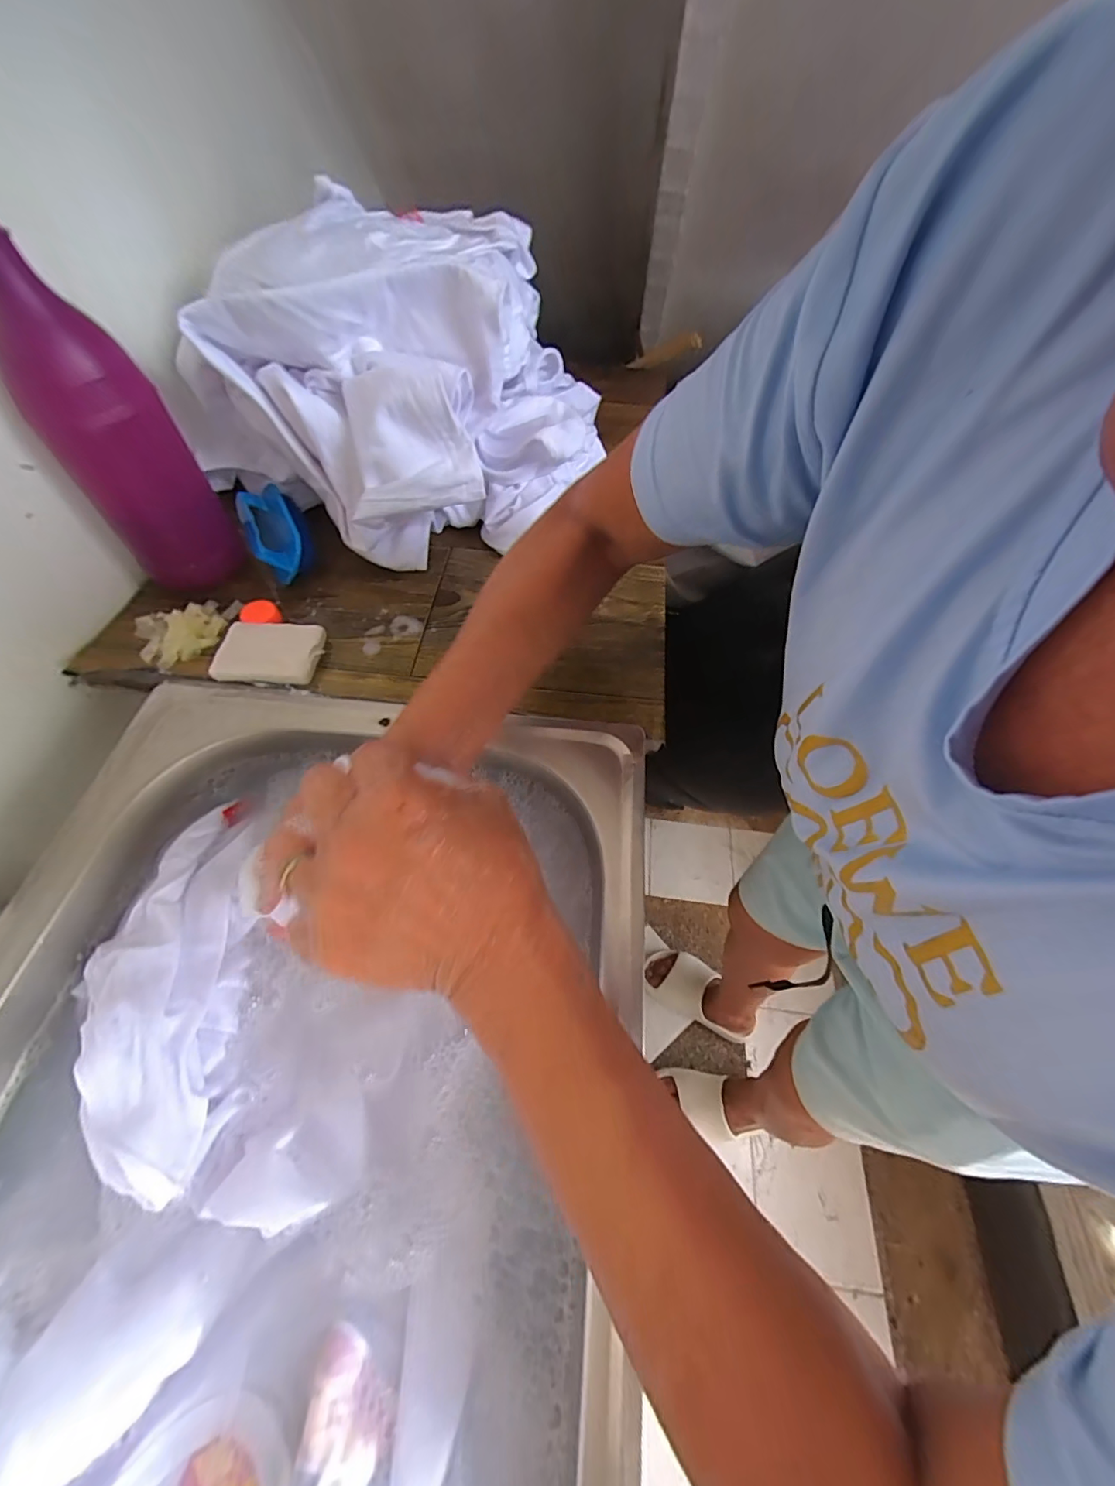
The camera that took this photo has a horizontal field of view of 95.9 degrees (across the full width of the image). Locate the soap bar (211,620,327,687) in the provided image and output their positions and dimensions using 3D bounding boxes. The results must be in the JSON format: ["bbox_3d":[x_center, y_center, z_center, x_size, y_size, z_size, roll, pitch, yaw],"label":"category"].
[{"bbox_3d":[-0.243,-0.079,0.428,0.078,0.018,0.059,3,57,0],"label":"soap bar"}]

